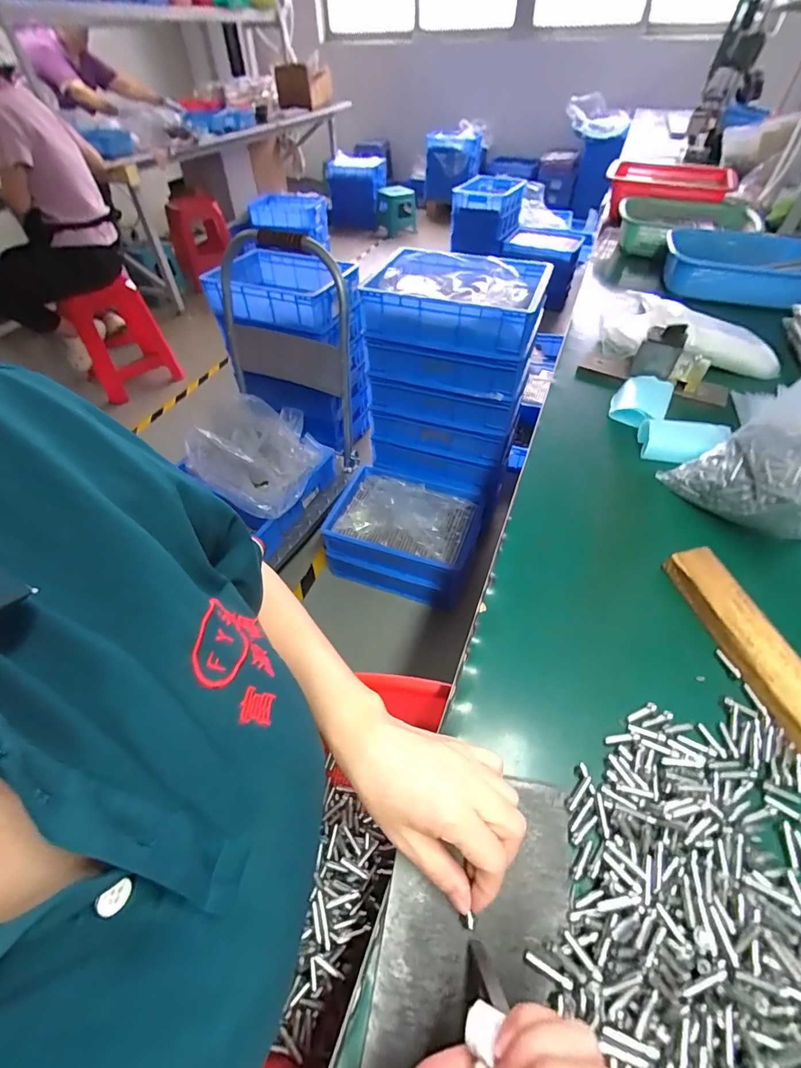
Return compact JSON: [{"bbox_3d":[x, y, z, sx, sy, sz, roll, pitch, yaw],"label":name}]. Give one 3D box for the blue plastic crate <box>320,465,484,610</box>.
[{"bbox_3d":[0.004,0.005,1.300,0.399,0.202,0.290,15,51,15],"label":"blue plastic crate"}]

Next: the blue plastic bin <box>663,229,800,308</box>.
[{"bbox_3d":[0.676,-0.534,0.880,0.277,0.074,0.181,18,52,17],"label":"blue plastic bin"}]

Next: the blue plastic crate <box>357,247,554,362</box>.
[{"bbox_3d":[0.143,-0.577,1.071,0.396,0.113,0.295,15,51,14],"label":"blue plastic crate"}]

